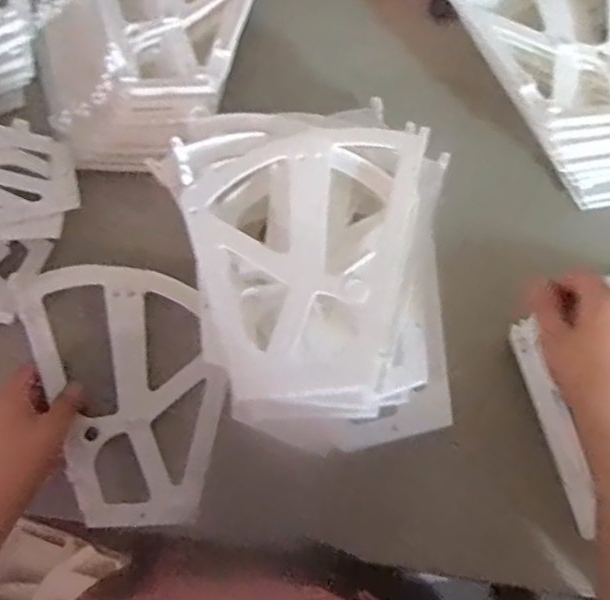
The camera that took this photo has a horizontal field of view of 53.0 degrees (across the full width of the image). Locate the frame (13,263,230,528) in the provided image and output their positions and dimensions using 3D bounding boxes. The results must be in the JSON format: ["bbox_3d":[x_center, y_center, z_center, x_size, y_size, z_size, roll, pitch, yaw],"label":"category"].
[{"bbox_3d":[-0.162,0.080,0.590,0.161,0.021,0.263,-19,77,-16],"label":"frame"}]

